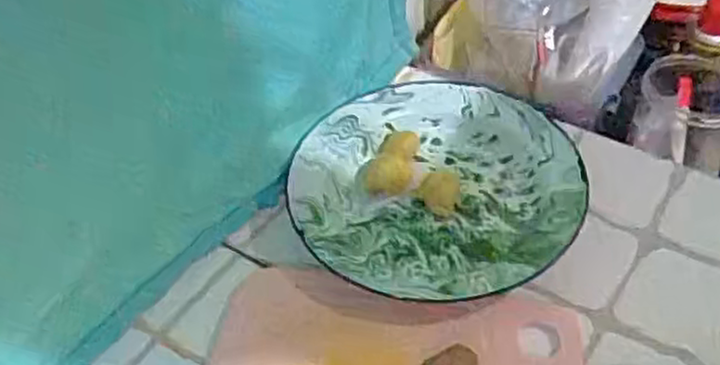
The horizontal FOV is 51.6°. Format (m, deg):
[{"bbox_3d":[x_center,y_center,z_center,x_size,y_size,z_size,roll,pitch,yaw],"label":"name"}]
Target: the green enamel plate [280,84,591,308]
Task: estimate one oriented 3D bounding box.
[{"bbox_3d":[0.055,0.007,0.553,0.199,0.034,0.207,-2,47,2],"label":"green enamel plate"}]

